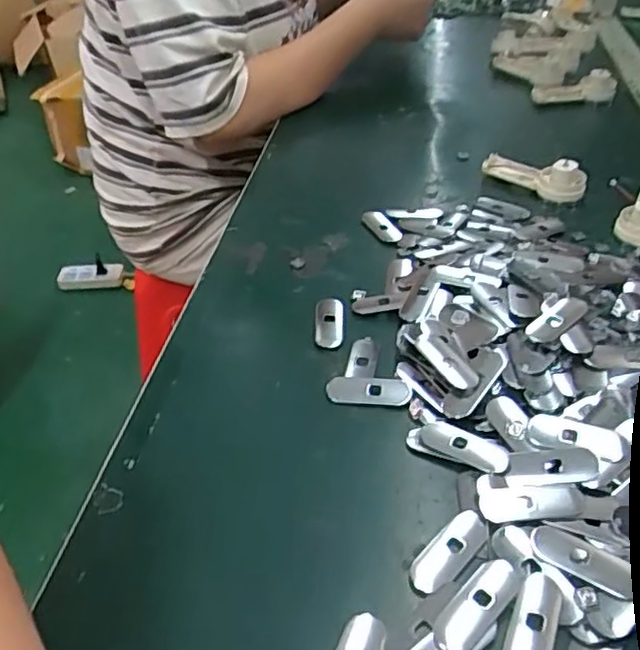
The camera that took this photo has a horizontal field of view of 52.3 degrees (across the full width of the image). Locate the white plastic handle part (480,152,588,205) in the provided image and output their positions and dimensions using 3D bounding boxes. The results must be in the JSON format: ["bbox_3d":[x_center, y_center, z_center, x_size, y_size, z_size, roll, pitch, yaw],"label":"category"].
[{"bbox_3d":[0.192,-0.137,0.588,0.091,0.032,0.033,27,49,33],"label":"white plastic handle part"}]

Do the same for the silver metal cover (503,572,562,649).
[{"bbox_3d":[0.092,0.132,0.283,0.019,0.007,0.050,15,43,23],"label":"silver metal cover"}]

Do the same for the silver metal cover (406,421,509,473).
[{"bbox_3d":[0.076,0.065,0.359,0.054,0.005,0.022,18,44,25],"label":"silver metal cover"}]

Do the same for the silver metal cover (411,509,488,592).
[{"bbox_3d":[0.063,0.109,0.314,0.049,0.004,0.020,-33,47,-30],"label":"silver metal cover"}]

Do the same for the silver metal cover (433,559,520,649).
[{"bbox_3d":[0.070,0.125,0.290,0.049,0.005,0.019,-33,47,-30],"label":"silver metal cover"}]

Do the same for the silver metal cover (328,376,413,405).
[{"bbox_3d":[0.030,0.041,0.403,0.051,0.005,0.018,4,40,11],"label":"silver metal cover"}]

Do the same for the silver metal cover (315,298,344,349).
[{"bbox_3d":[0.007,-0.002,0.456,0.020,0.004,0.048,-3,39,2],"label":"silver metal cover"}]

